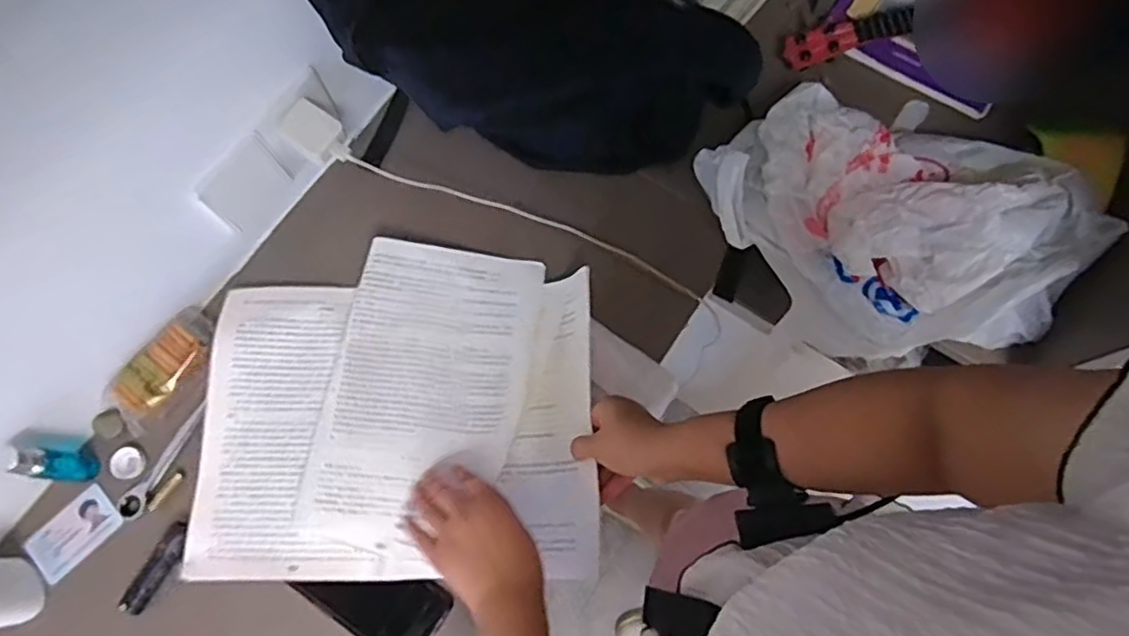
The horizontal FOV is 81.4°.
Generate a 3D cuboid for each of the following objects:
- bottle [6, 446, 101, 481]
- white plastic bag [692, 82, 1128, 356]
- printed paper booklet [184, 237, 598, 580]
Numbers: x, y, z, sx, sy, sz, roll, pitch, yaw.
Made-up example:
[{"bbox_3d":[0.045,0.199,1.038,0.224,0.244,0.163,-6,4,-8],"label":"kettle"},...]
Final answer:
[{"bbox_3d":[-0.500,0.140,0.640,0.031,0.092,0.028,9,73,5],"label":"bottle"},{"bbox_3d":[0.346,-0.115,0.699,0.319,0.097,0.334,-21,73,-5],"label":"white plastic bag"},{"bbox_3d":[-0.167,0.086,0.662,0.391,0.037,0.328,-1,72,1],"label":"printed paper booklet"}]

